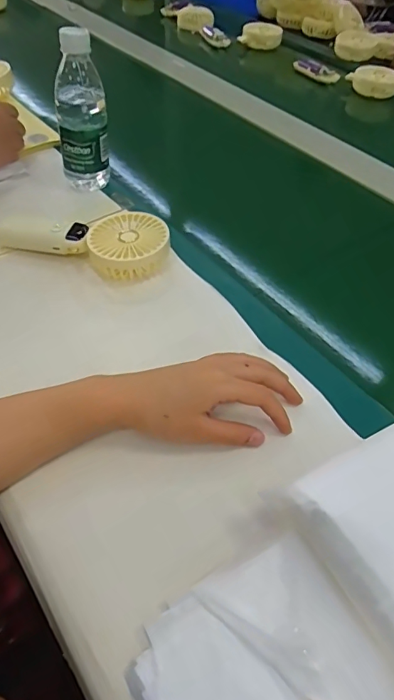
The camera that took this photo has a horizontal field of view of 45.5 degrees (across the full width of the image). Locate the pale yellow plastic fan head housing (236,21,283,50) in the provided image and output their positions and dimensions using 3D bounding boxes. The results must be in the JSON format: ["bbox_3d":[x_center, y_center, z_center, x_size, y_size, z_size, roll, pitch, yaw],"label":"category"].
[{"bbox_3d":[0.148,-0.730,1.084,0.100,0.041,0.042,10,50,4],"label":"pale yellow plastic fan head housing"}]

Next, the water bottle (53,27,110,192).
[{"bbox_3d":[-0.142,-0.286,0.579,0.059,0.174,0.059,-7,51,-10],"label":"water bottle"}]

